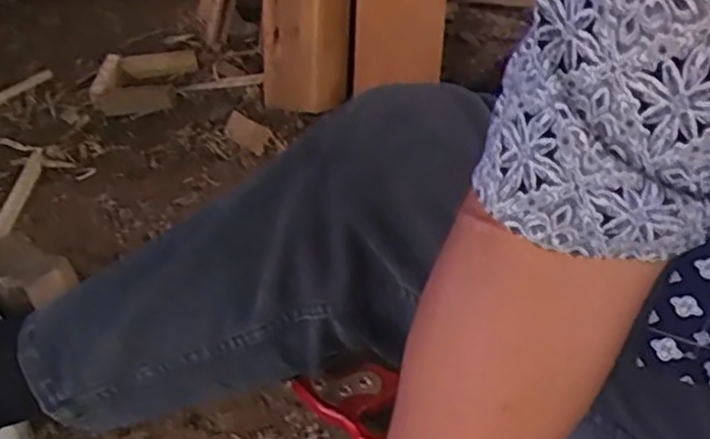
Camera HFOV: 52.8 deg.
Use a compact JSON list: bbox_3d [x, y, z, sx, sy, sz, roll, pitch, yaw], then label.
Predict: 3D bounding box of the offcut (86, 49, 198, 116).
[{"bbox_3d":[-0.334,-0.219,1.129,0.154,0.044,0.139,-5,38,0],"label":"offcut"}]

